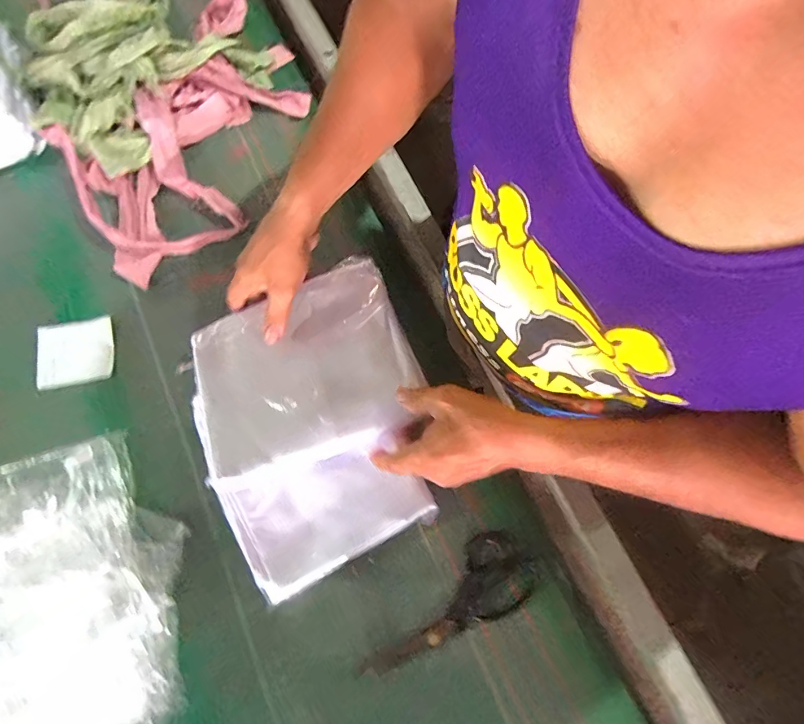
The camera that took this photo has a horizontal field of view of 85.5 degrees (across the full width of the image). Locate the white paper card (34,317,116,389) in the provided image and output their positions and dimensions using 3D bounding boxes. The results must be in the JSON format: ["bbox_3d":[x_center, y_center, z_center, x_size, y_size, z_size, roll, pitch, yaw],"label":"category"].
[{"bbox_3d":[-0.421,-0.012,0.566,0.091,0.020,0.083,-12,76,1],"label":"white paper card"}]

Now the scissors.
[{"bbox_3d":[0.049,0.267,0.451,0.203,0.007,0.075,-41,77,-6],"label":"scissors"}]

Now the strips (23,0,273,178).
[{"bbox_3d":[-0.389,-0.441,0.621,0.307,0.083,0.310,35,81,11],"label":"strips"}]

